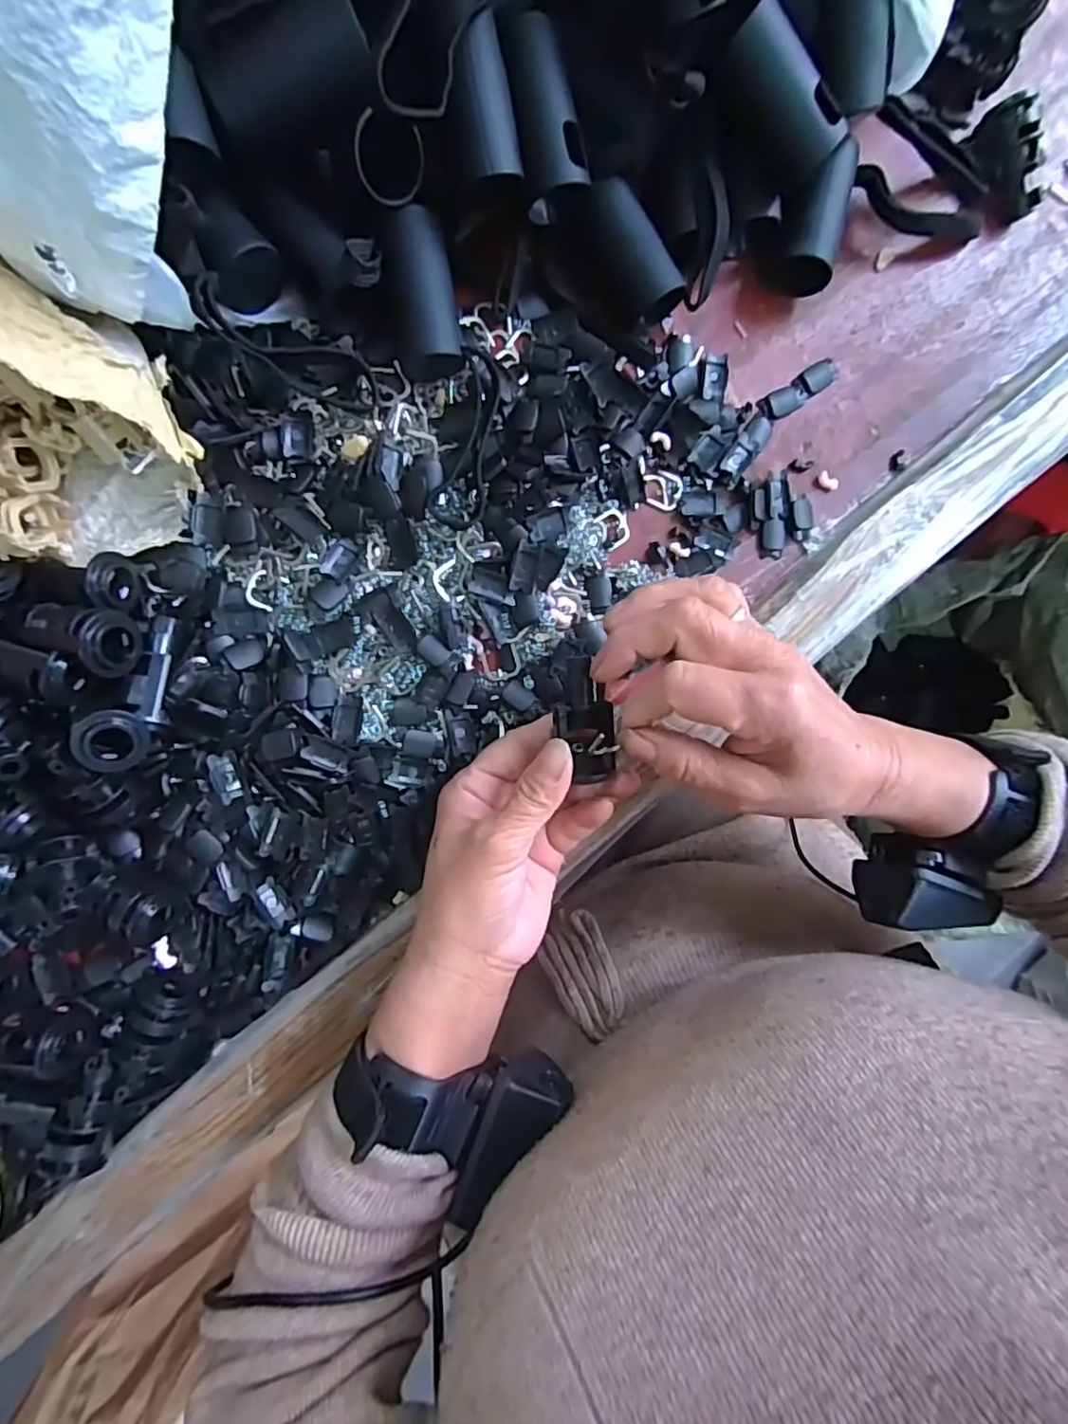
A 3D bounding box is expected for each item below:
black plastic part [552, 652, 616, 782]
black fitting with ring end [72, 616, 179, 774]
[{"bbox_3d":[0.022,0.003,0.260,0.025,0.010,0.053,-11,100,-7],"label":"black plastic part"},{"bbox_3d":[-0.171,-0.008,0.266,0.023,0.023,0.073,16,67,-9],"label":"black fitting with ring end"}]

